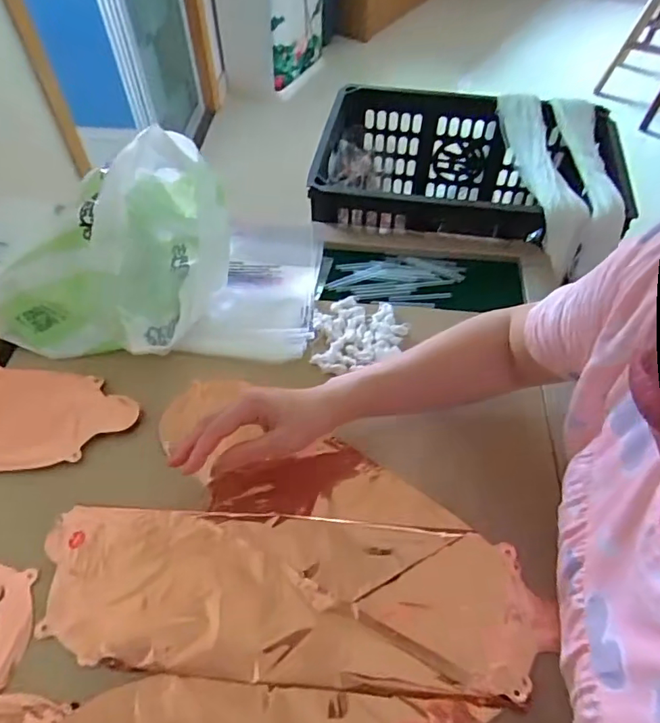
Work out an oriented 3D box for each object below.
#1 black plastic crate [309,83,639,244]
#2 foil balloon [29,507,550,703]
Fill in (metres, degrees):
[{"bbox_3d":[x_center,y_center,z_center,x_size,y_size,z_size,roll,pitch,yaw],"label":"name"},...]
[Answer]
[{"bbox_3d":[0.214,-0.279,0.836,0.442,0.183,0.305,8,52,6],"label":"black plastic crate"},{"bbox_3d":[-0.028,0.188,0.420,0.404,0.013,0.127,3,52,2],"label":"foil balloon"}]

